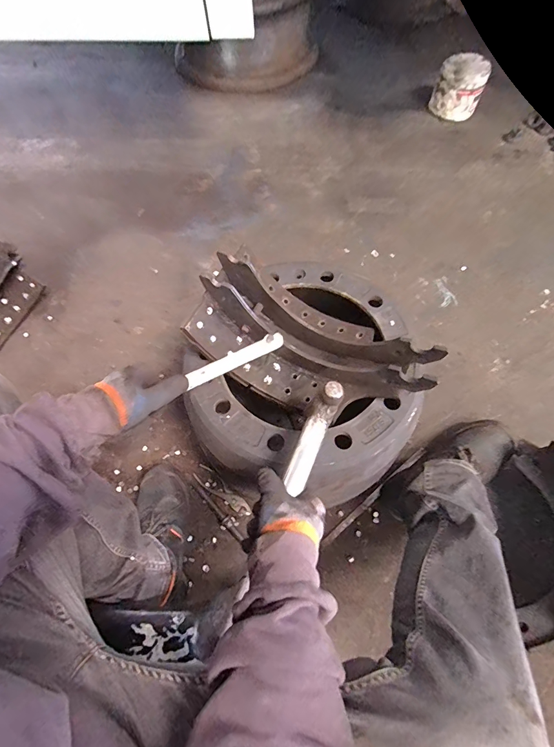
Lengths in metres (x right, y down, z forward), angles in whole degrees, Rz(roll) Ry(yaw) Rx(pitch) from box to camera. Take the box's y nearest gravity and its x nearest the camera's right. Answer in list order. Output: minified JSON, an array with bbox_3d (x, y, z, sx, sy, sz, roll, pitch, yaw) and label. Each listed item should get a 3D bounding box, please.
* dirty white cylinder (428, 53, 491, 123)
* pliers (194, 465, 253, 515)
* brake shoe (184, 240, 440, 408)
[{"bbox_3d":[0.632,-0.996,1.284,0.161,0.144,0.150,22,67,11],"label":"dirty white cylinder"},{"bbox_3d":[-0.112,0.243,0.755,0.142,0.009,0.037,38,70,17],"label":"pliers"},{"bbox_3d":[0.058,-0.049,0.588,0.359,0.141,0.182,22,67,11],"label":"brake shoe"}]

